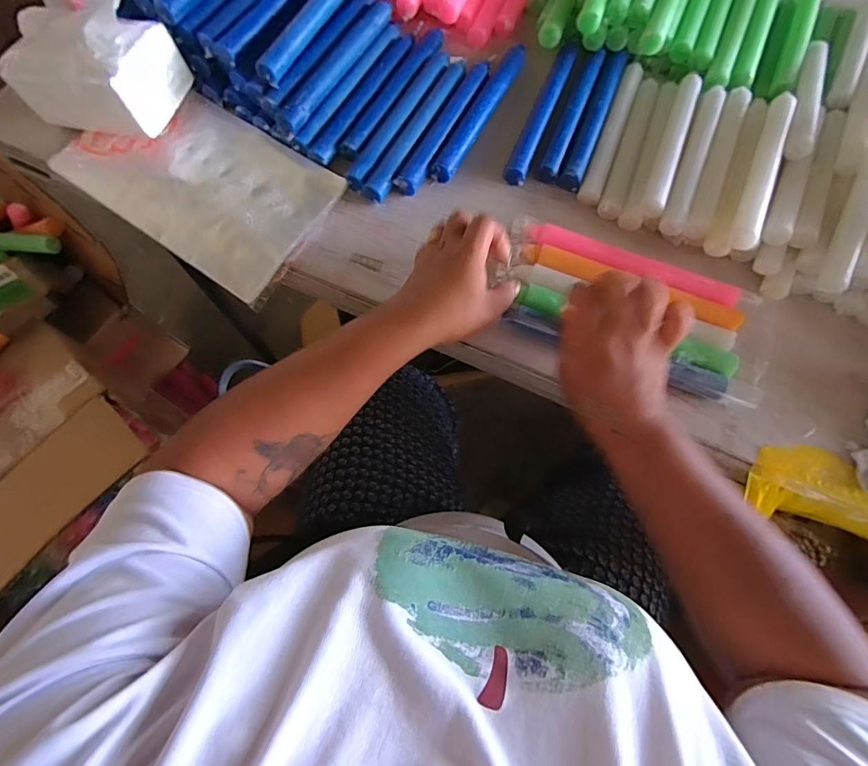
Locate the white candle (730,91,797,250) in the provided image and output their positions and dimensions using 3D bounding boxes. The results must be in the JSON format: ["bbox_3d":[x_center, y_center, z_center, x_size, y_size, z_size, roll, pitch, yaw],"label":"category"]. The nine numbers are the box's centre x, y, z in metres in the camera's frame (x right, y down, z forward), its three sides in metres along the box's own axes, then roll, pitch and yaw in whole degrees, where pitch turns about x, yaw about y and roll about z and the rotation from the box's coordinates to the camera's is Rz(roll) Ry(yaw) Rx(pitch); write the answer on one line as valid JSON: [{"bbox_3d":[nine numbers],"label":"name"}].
[{"bbox_3d":[0.313,-0.206,0.424,0.021,0.018,0.193,24,72,5],"label":"white candle"}]

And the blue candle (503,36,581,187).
[{"bbox_3d":[0.118,-0.293,0.477,0.022,0.014,0.201,22,72,5],"label":"blue candle"}]

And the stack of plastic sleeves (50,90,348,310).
[{"bbox_3d":[-0.223,-0.199,0.437,0.237,0.008,0.153,34,74,8],"label":"stack of plastic sleeves"}]

